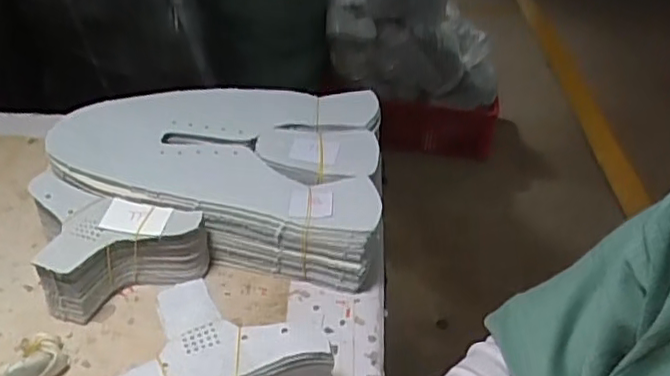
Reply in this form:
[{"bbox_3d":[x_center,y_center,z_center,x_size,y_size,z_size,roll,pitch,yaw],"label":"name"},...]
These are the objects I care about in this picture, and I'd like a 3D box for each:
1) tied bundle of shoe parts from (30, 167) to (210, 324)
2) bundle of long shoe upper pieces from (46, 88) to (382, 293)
[{"bbox_3d":[-0.165,0.047,0.446,0.133,0.055,0.087,14,37,13],"label":"tied bundle of shoe parts"},{"bbox_3d":[-0.088,-0.022,0.541,0.266,0.062,0.189,10,36,8],"label":"bundle of long shoe upper pieces"}]

